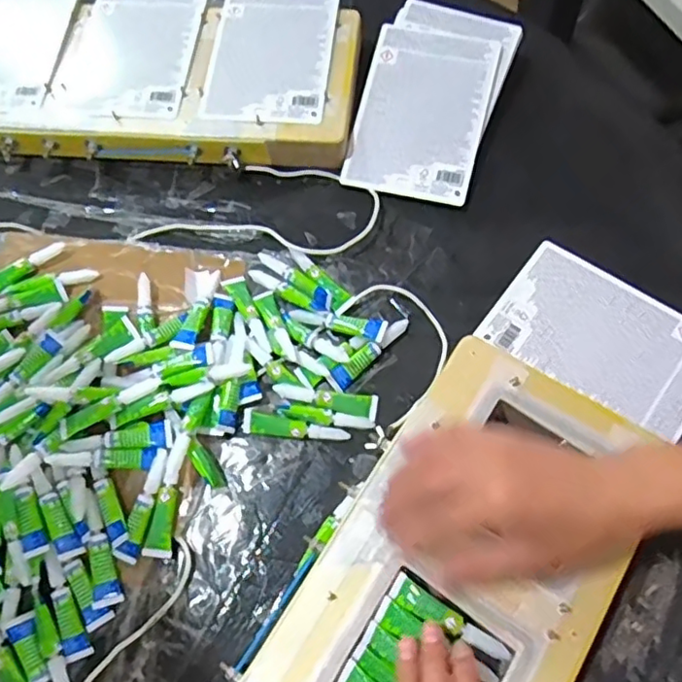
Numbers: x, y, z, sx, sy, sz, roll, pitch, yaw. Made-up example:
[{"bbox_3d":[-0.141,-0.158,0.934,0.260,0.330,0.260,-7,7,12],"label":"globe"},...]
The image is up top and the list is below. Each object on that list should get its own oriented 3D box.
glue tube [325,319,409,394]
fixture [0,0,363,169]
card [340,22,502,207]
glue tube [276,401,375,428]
[{"bbox_3d":[0.023,0.008,0.494,0.081,0.014,0.017,-43,71,-14],"label":"glue tube"},{"bbox_3d":[-0.194,-0.269,0.611,0.414,0.043,0.204,6,68,5],"label":"fixture"},{"bbox_3d":[0.076,-0.213,0.567,0.114,0.008,0.168,14,81,9],"label":"card"},{"bbox_3d":[-0.012,0.059,0.475,0.073,0.012,0.014,8,68,6],"label":"glue tube"}]

